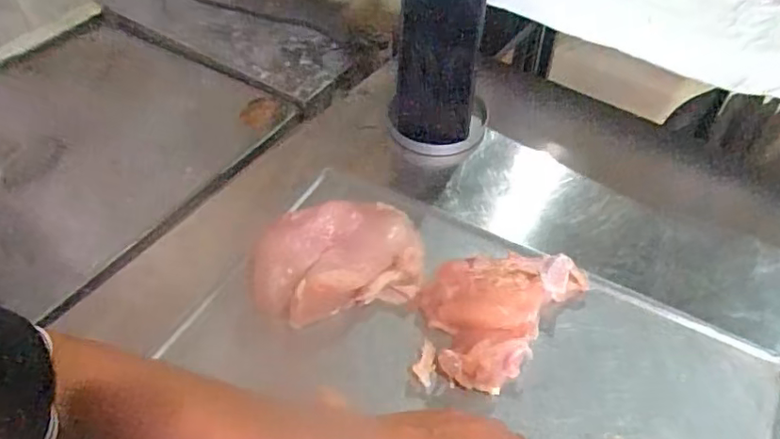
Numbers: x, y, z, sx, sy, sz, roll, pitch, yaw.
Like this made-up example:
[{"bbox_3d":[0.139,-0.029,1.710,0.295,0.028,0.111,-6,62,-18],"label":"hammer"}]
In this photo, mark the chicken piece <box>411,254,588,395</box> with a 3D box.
[{"bbox_3d":[0.079,0.068,0.474,0.101,0.031,0.156,32,57,26],"label":"chicken piece"}]

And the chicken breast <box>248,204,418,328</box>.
[{"bbox_3d":[-0.047,0.027,0.510,0.148,0.034,0.112,-14,50,-10],"label":"chicken breast"}]

